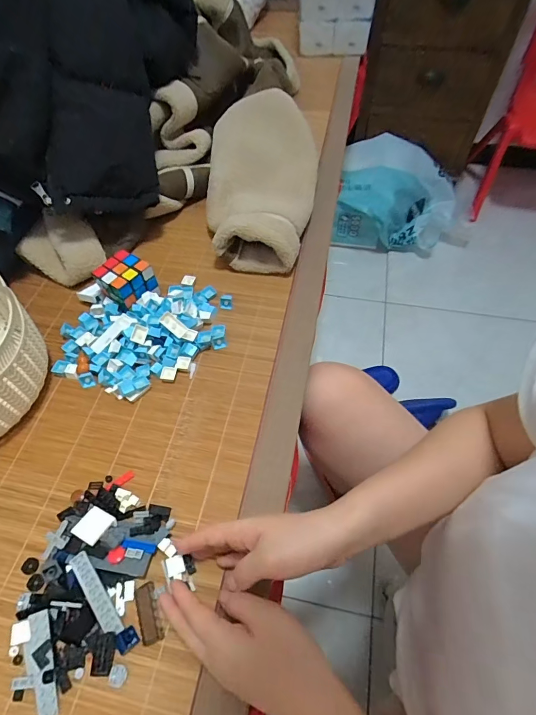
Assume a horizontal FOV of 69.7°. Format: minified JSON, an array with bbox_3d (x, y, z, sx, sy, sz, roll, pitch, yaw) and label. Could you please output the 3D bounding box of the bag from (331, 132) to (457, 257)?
[{"bbox_3d":[0.413,-0.521,1.233,0.428,0.191,0.308,-1,56,1],"label":"bag"}]

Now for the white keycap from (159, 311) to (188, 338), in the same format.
[{"bbox_3d":[-0.125,-0.044,0.513,0.036,0.009,0.019,42,63,-6],"label":"white keycap"}]

